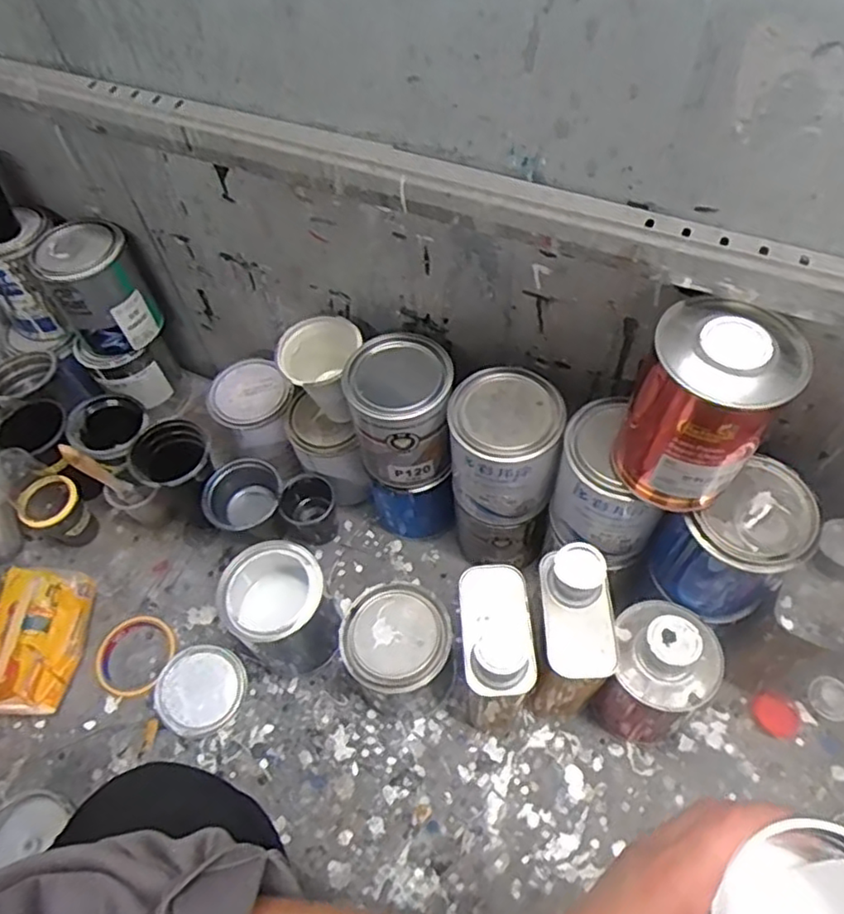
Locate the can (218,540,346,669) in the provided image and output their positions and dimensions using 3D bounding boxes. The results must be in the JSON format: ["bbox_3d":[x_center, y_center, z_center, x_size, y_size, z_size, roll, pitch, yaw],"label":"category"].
[{"bbox_3d":[-0.153,0.168,0.726,0.108,0.134,0.099,-2,57,3],"label":"can"}]

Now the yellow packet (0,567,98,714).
[{"bbox_3d":[-0.456,0.214,0.764,0.103,0.052,0.160,-2,57,3],"label":"yellow packet"}]

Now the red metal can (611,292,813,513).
[{"bbox_3d":[0.208,-0.030,0.496,0.094,0.158,0.088,-2,57,3],"label":"red metal can"}]

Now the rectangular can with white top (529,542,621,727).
[{"bbox_3d":[0.144,0.178,0.643,0.063,0.205,0.116,-1,57,4],"label":"rectangular can with white top"}]

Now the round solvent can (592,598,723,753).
[{"bbox_3d":[0.226,0.210,0.637,0.100,0.183,0.094,35,66,23],"label":"round solvent can"}]

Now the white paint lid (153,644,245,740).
[{"bbox_3d":[-0.249,0.263,0.739,0.090,0.021,0.095,-2,57,3],"label":"white paint lid"}]

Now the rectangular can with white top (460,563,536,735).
[{"bbox_3d":[0.065,0.191,0.644,0.071,0.214,0.114,-4,57,2],"label":"rectangular can with white top"}]

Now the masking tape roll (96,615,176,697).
[{"bbox_3d":[-0.334,0.229,0.759,0.099,0.026,0.093,-2,57,3],"label":"masking tape roll"}]

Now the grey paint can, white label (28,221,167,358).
[{"bbox_3d":[-0.404,-0.208,0.819,0.105,0.126,0.107,39,68,25],"label":"grey paint can, white label"}]

